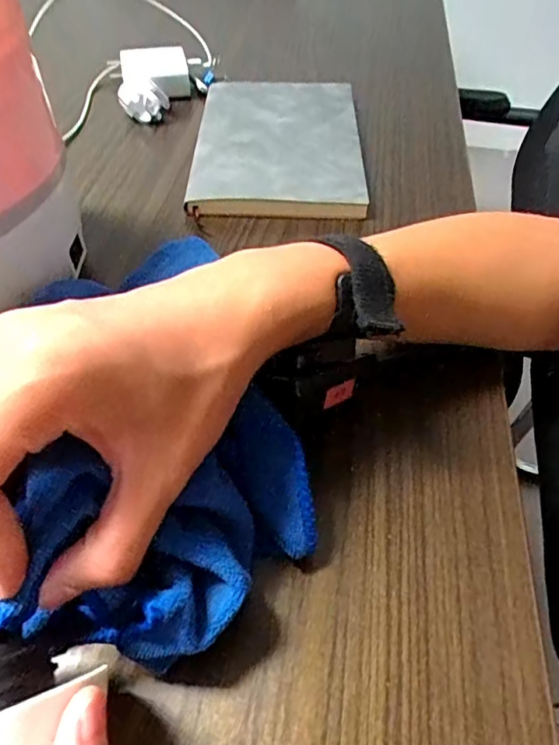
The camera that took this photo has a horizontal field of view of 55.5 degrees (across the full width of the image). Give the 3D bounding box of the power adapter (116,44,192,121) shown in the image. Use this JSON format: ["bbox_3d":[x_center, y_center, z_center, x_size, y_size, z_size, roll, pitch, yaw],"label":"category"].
[{"bbox_3d":[-0.127,-0.295,0.541,0.070,0.034,0.101,-6,51,-7],"label":"power adapter"}]

